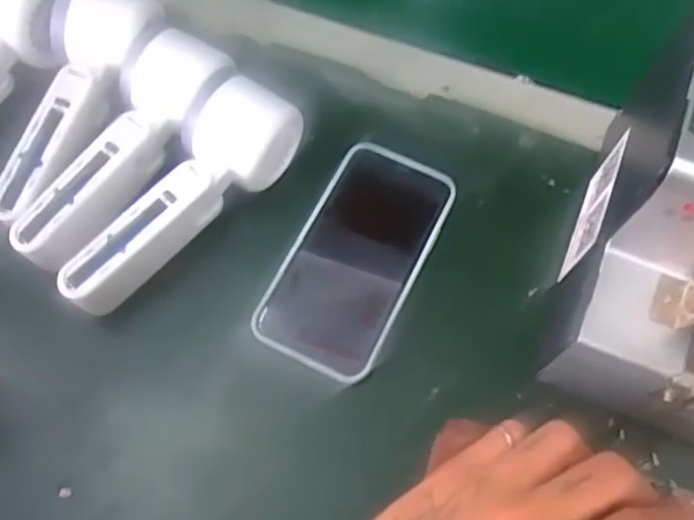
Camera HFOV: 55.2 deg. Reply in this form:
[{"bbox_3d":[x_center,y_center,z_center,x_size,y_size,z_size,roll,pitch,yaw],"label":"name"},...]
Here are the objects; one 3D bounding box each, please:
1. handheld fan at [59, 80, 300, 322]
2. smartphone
[{"bbox_3d":[-0.094,-0.038,0.381,0.051,0.055,0.166,38,70,13],"label":"handheld fan"},{"bbox_3d":[0.007,-0.002,0.397,0.074,0.012,0.142,25,67,9],"label":"smartphone"}]

